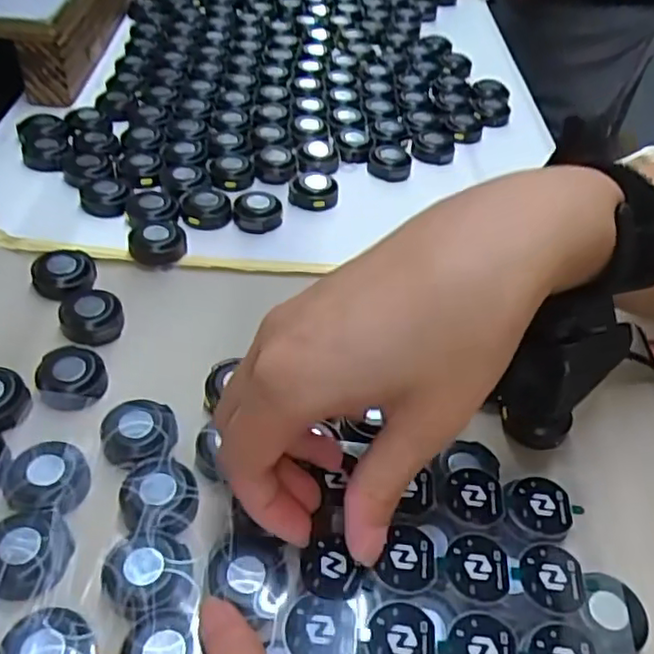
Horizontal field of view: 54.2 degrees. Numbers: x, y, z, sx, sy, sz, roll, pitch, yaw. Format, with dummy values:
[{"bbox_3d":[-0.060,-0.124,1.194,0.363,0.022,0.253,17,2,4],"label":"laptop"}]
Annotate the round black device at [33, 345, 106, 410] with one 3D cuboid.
[{"bbox_3d":[-0.116,0.022,0.289,0.028,0.012,0.028,4,46,-4],"label":"round black device"}]

